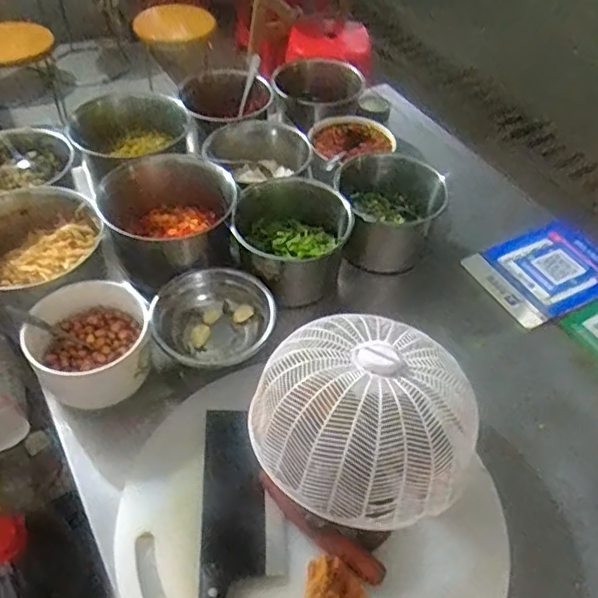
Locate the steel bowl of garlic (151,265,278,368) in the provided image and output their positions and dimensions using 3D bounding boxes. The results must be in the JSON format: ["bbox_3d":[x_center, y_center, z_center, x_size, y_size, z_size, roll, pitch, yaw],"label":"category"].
[{"bbox_3d":[-0.106,0.032,0.770,0.144,0.066,0.139,0,48,-1],"label":"steel bowl of garlic"}]

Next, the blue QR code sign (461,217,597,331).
[{"bbox_3d":[0.368,-0.045,0.901,0.225,0.011,0.155,-20,54,-22],"label":"blue QR code sign"}]

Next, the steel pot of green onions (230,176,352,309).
[{"bbox_3d":[-0.012,-0.074,0.824,0.141,0.114,0.142,0,48,-1],"label":"steel pot of green onions"}]

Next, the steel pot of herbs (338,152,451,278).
[{"bbox_3d":[0.129,-0.124,0.876,0.144,0.124,0.124,-3,48,-4],"label":"steel pot of herbs"}]

